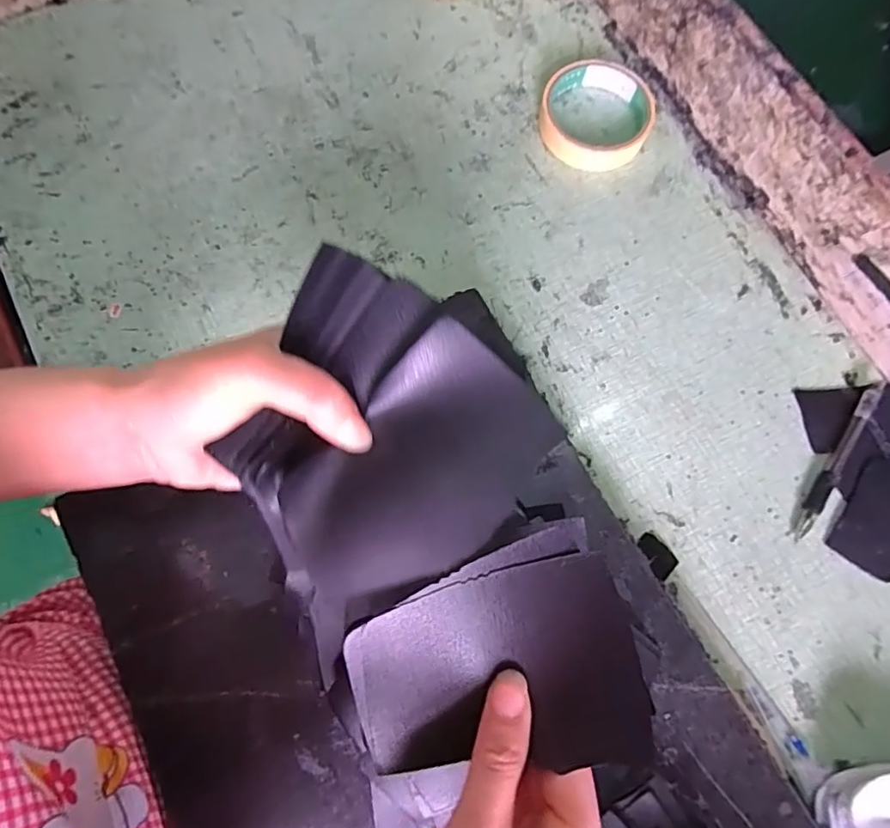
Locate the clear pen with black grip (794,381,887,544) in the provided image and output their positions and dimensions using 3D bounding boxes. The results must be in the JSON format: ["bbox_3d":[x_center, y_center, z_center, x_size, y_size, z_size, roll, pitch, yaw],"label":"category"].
[{"bbox_3d":[0.266,0.029,0.375,0.012,0.014,0.125,33,75,7],"label":"clear pen with black grip"}]

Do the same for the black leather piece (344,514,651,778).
[{"bbox_3d":[0.016,0.094,0.214,0.108,0.013,0.080,-20,84,16],"label":"black leather piece"}]

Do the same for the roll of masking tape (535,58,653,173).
[{"bbox_3d":[0.121,-0.237,0.439,0.084,0.022,0.095,28,75,6],"label":"roll of masking tape"}]

